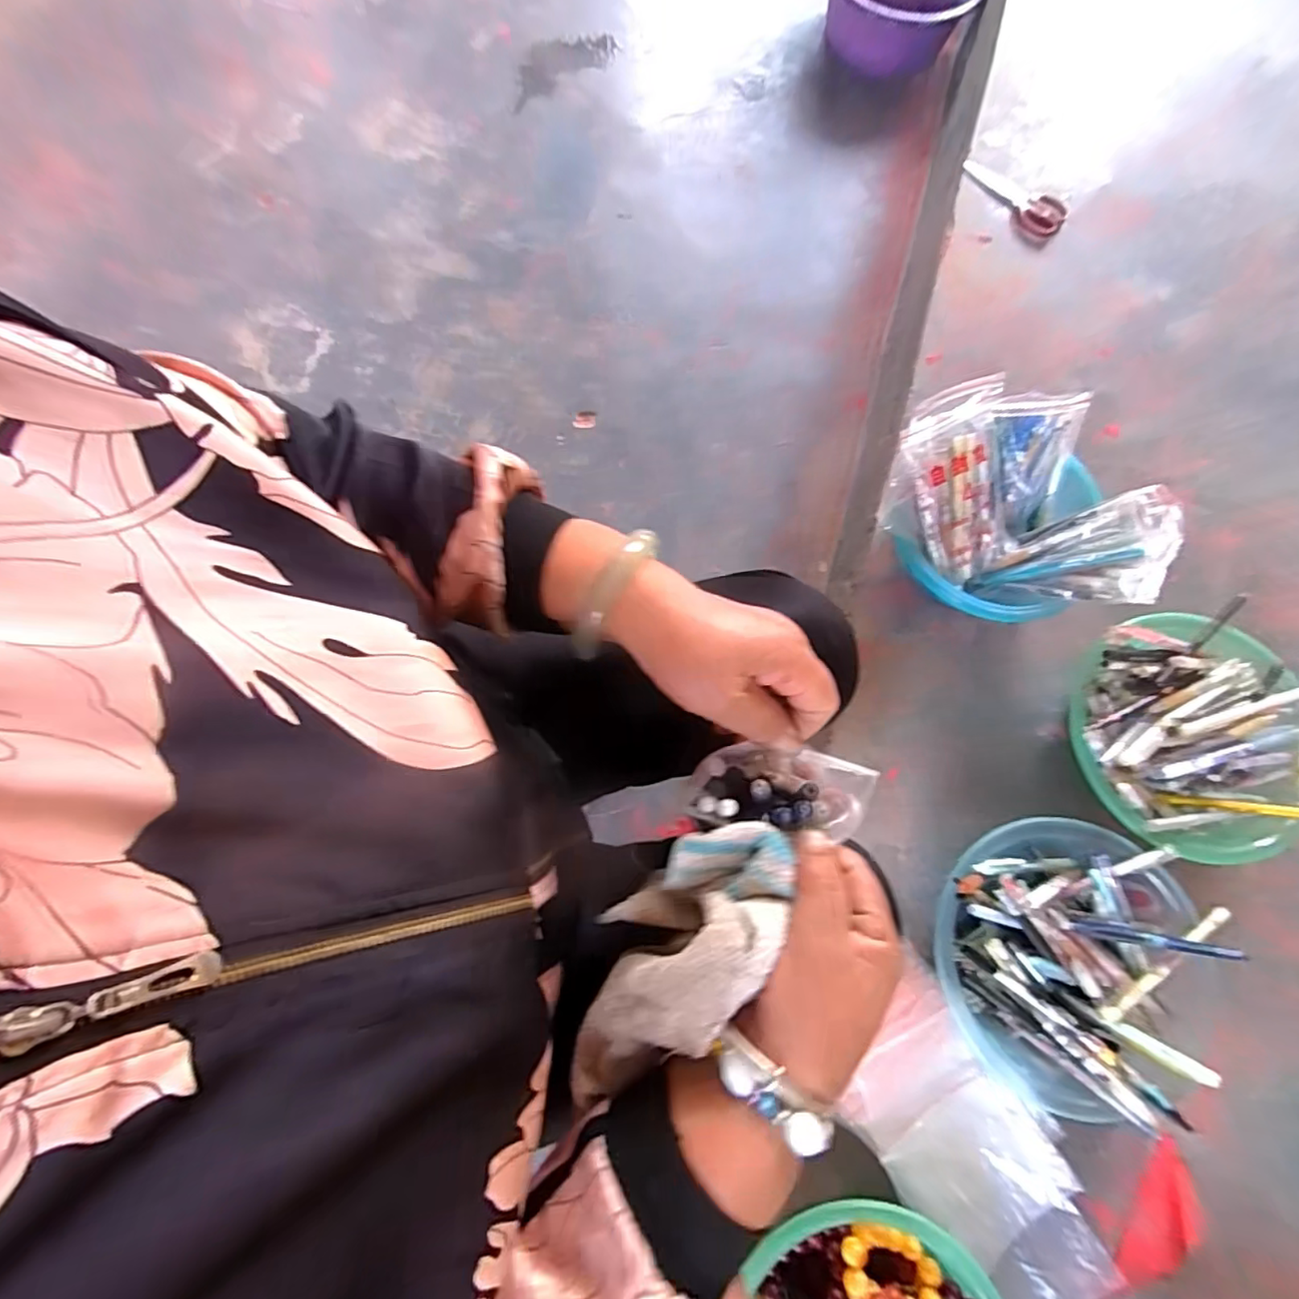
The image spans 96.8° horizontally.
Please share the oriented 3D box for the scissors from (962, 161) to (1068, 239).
[{"bbox_3d":[0.483,-0.601,0.770,0.150,0.015,0.056,35,92,7],"label":"scissors"}]

